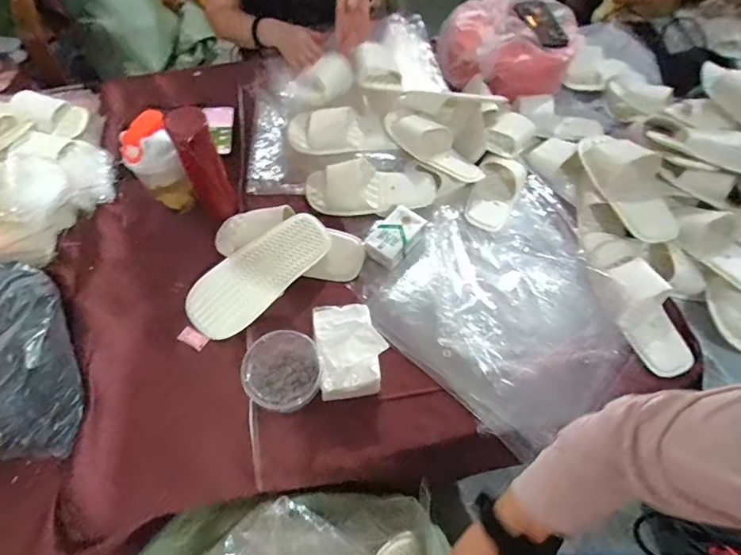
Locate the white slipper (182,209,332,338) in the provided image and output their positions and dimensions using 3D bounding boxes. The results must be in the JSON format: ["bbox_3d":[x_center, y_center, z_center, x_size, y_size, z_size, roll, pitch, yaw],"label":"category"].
[{"bbox_3d":[-0.191,-0.007,0.776,0.266,0.041,0.105,-41,97,-13],"label":"white slipper"}]

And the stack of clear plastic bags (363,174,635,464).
[{"bbox_3d":[0.261,0.023,0.794,0.402,0.043,0.449,41,74,19],"label":"stack of clear plastic bags"}]

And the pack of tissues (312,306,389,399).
[{"bbox_3d":[-0.032,0.114,0.697,0.099,0.076,0.139,-7,59,-5],"label":"pack of tissues"}]

